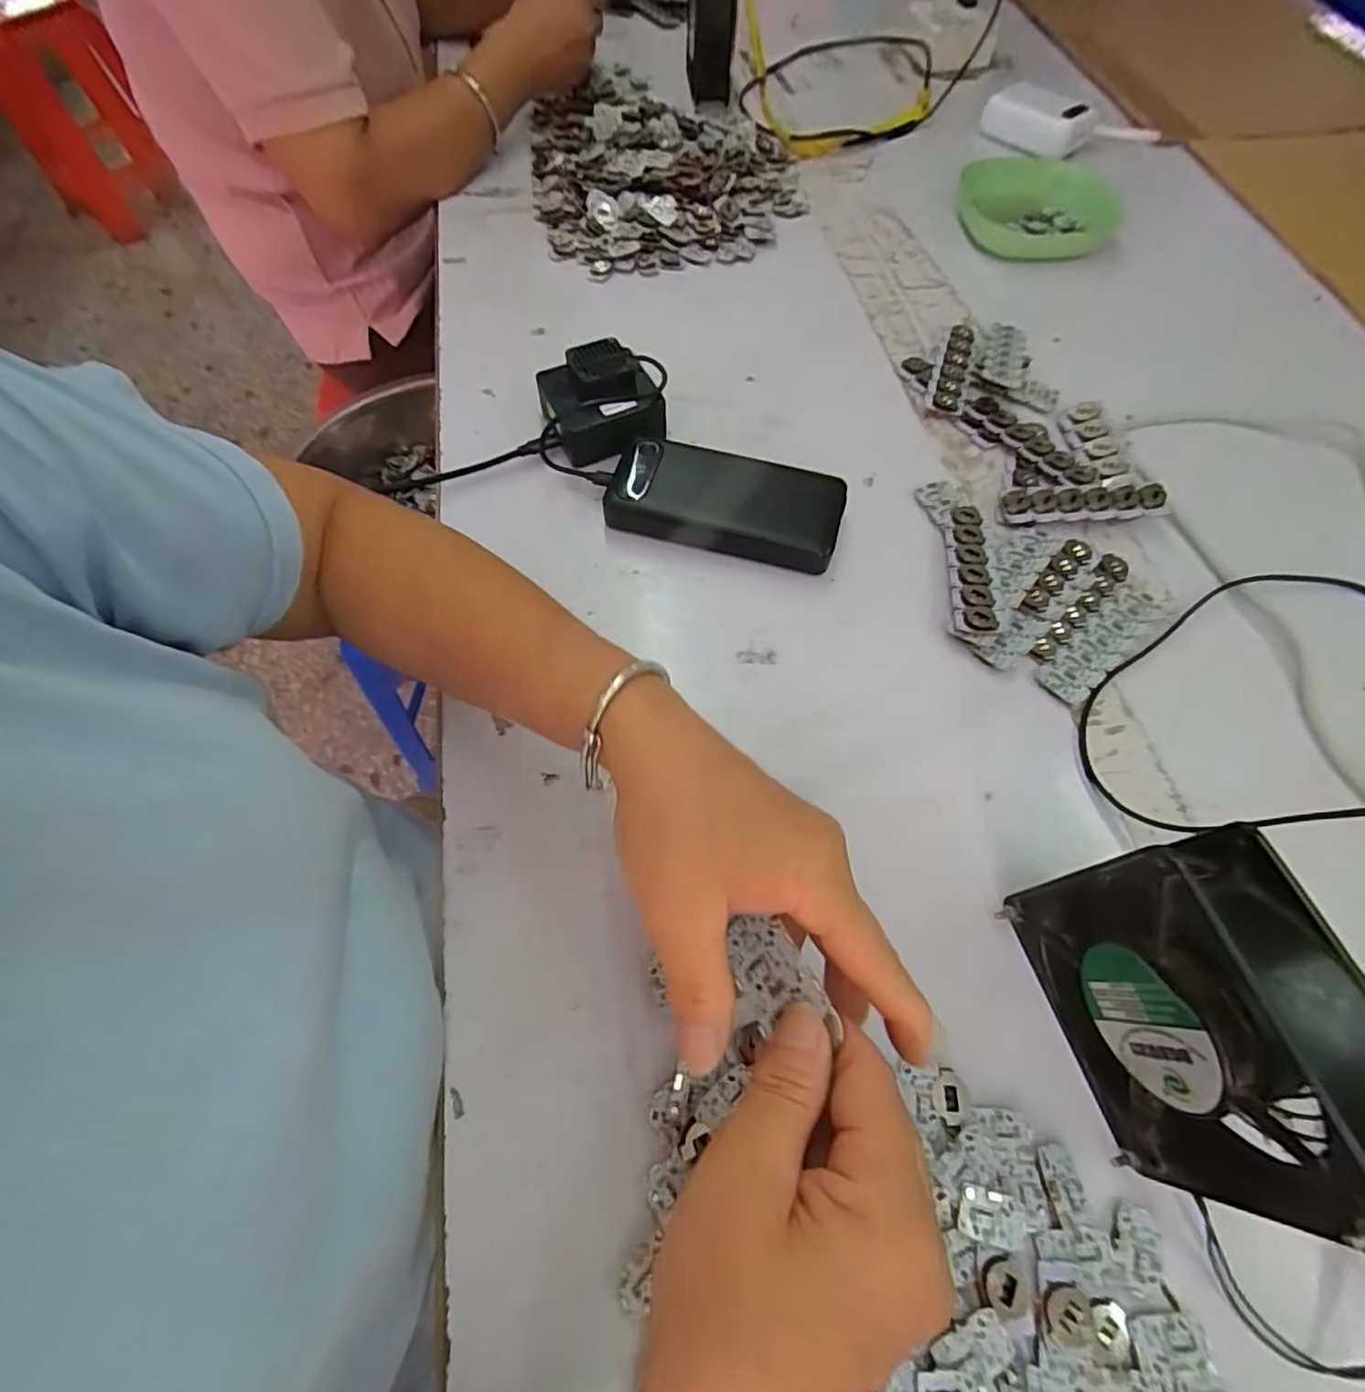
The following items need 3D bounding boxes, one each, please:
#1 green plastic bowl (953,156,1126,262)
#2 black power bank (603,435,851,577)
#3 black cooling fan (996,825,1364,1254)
[{"bbox_3d":[0.350,-0.474,0.609,0.154,0.038,0.114,11,63,5],"label":"green plastic bowl"},{"bbox_3d":[0.030,-0.133,0.428,0.153,0.024,0.072,14,63,6],"label":"black power bank"},{"bbox_3d":[0.198,0.127,0.246,0.045,0.117,0.119,-11,63,-7],"label":"black cooling fan"}]

